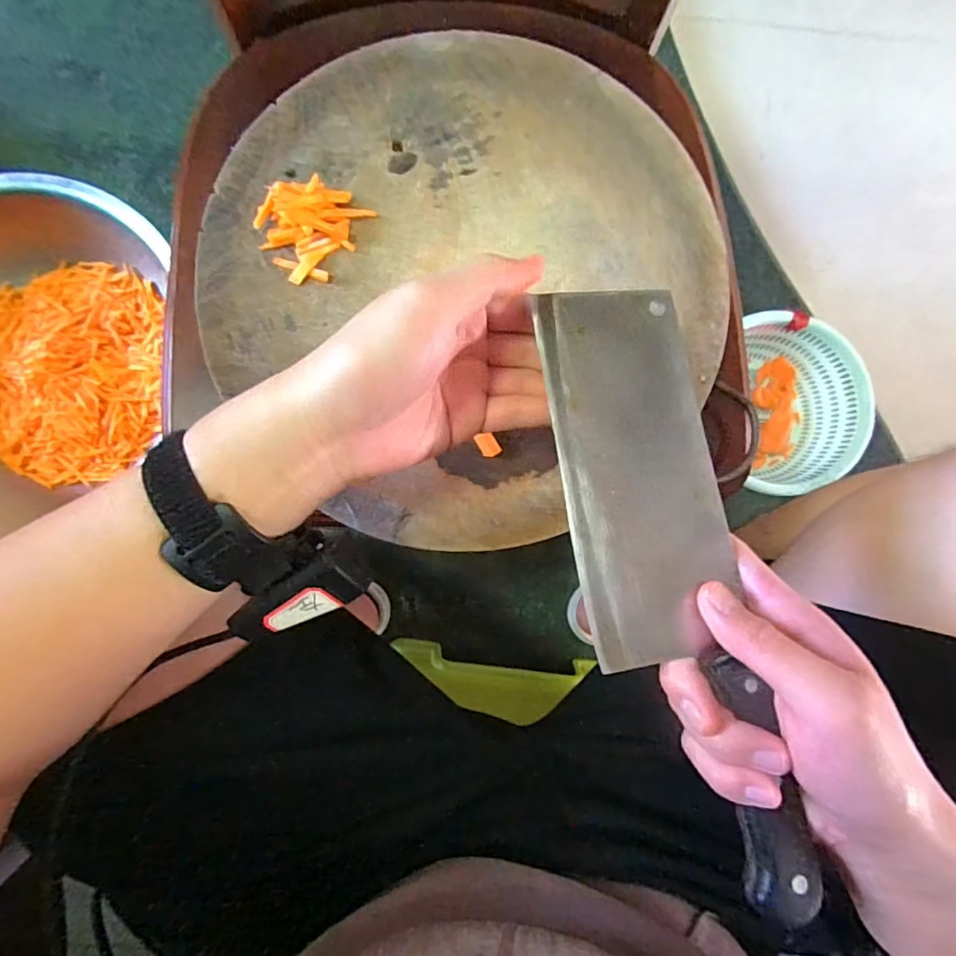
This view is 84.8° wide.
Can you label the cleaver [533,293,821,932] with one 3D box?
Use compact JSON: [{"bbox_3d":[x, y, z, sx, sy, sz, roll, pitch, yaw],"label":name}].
[{"bbox_3d":[0.089,0.045,0.244,0.083,0.014,0.283,-12,80,-4],"label":"cleaver"}]

